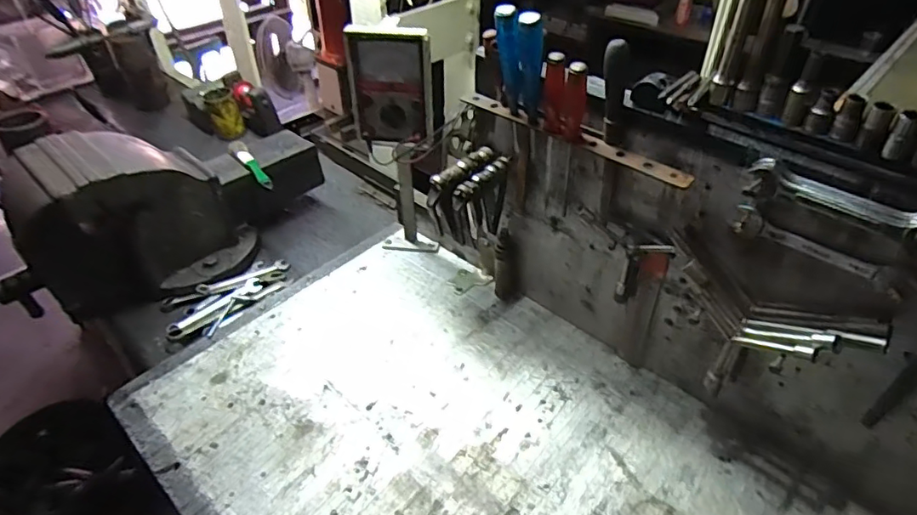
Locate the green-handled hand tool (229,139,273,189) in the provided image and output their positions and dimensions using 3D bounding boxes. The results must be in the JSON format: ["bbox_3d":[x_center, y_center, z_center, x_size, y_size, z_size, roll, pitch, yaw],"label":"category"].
[{"bbox_3d":[-0.402,-0.181,1.054,0.035,0.022,0.180,-25,47,-26],"label":"green-handled hand tool"}]

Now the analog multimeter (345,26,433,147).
[{"bbox_3d":[-0.100,-0.252,0.820,0.122,0.172,0.029,9,42,10],"label":"analog multimeter"}]

